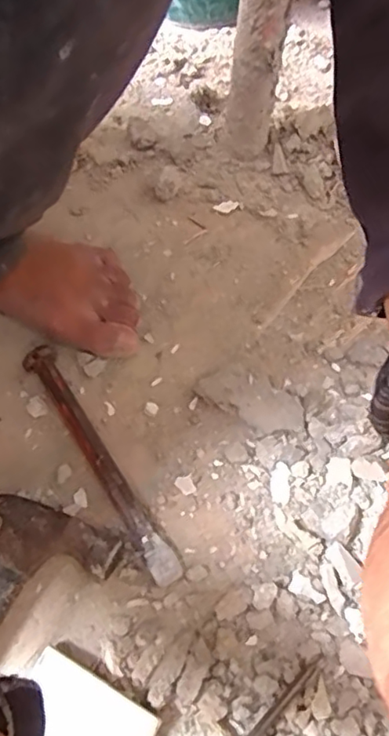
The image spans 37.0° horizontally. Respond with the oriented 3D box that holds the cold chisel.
[{"bbox_3d":[-0.070,0.067,0.425,0.022,0.028,0.199,-29,64,-15],"label":"cold chisel"}]

